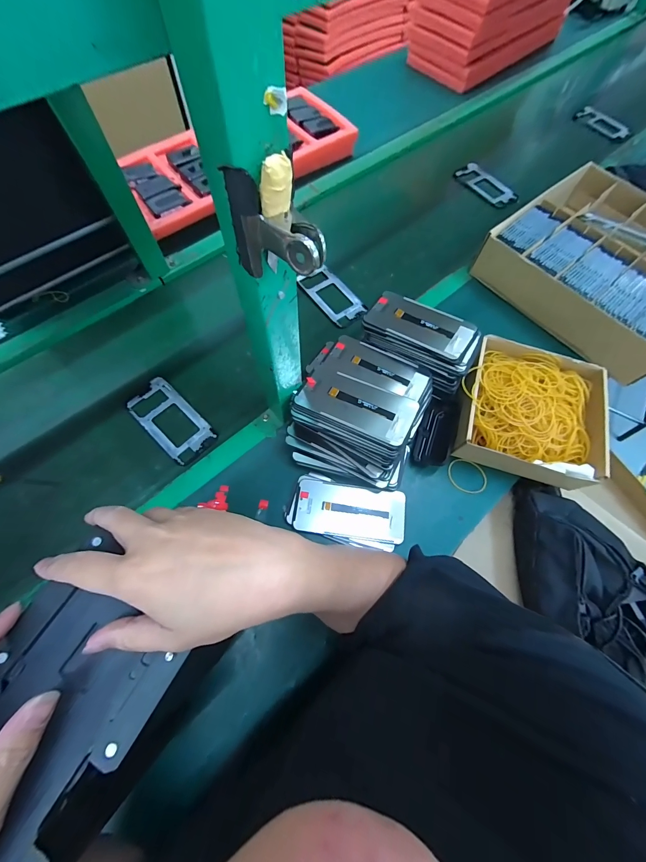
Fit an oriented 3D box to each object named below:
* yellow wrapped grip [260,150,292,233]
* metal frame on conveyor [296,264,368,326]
[{"bbox_3d":[-0.028,-0.142,0.193,0.020,0.034,0.018,-3,68,-4],"label":"yellow wrapped grip"},{"bbox_3d":[0.017,-0.267,0.639,0.077,0.008,0.153,-35,74,-16],"label":"metal frame on conveyor"}]

